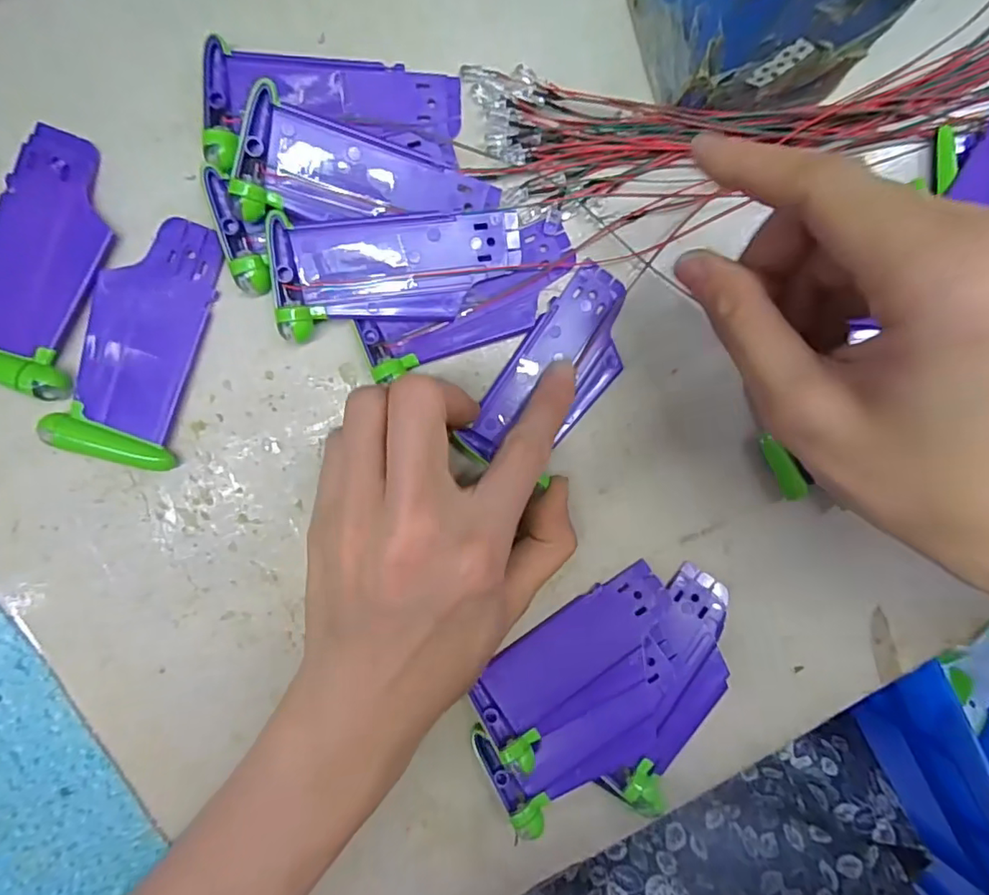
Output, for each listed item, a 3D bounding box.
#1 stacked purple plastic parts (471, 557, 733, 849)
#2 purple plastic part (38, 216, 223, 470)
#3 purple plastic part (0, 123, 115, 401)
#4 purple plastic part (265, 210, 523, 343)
[{"bbox_3d":[0.049,0.101,0.225,0.116,0.023,0.072,-35,98,-3],"label":"stacked purple plastic parts"},{"bbox_3d":[-0.128,-0.039,0.202,0.038,0.007,0.089,17,93,-8],"label":"purple plastic part"},{"bbox_3d":[-0.160,-0.065,0.194,0.040,0.008,0.089,19,93,-8],"label":"purple plastic part"},{"bbox_3d":[-0.035,-0.065,0.208,0.089,0.010,0.042,-4,95,-6],"label":"purple plastic part"}]

